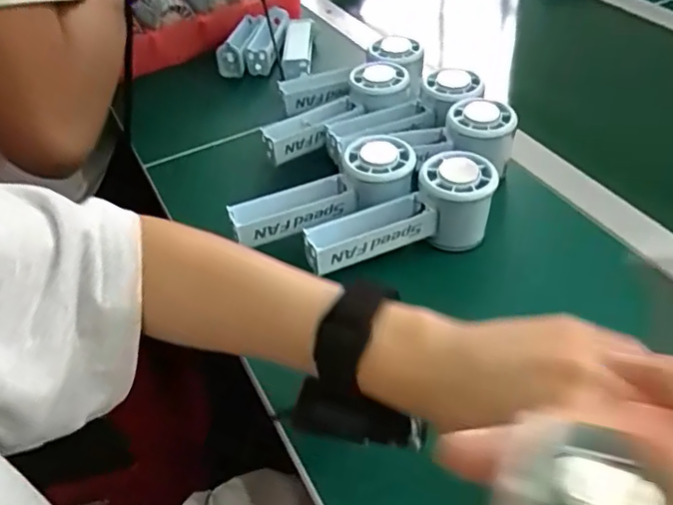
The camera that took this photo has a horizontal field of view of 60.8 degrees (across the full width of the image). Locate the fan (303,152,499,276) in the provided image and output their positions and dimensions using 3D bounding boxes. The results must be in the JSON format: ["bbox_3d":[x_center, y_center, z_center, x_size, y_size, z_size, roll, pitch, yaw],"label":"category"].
[{"bbox_3d":[0.048,-0.025,0.428,0.146,0.053,0.064,-14,46,-11],"label":"fan"}]

